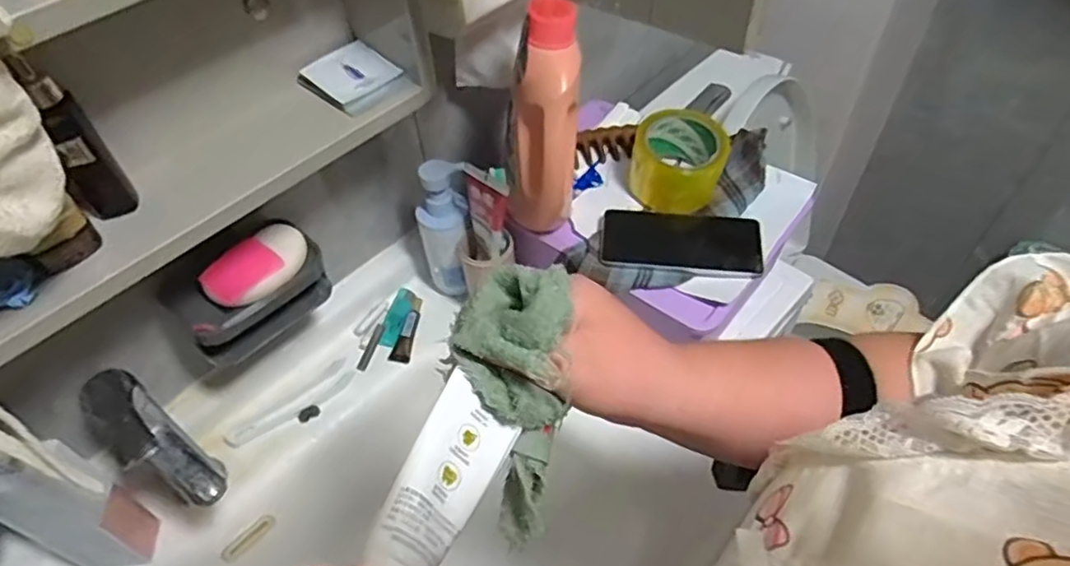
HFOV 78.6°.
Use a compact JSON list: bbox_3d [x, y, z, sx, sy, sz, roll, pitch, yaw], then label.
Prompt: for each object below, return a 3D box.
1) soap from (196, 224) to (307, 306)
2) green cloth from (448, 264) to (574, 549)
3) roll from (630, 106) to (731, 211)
[{"bbox_3d":[-0.246,-0.014,0.587,0.056,0.026,0.093,36,60,4],"label":"soap"},{"bbox_3d":[-0.009,0.060,0.312,0.053,0.133,0.032,-1,10,2],"label":"green cloth"},{"bbox_3d":[0.159,-0.135,0.720,0.101,0.065,0.101,-1,51,2],"label":"roll"}]

